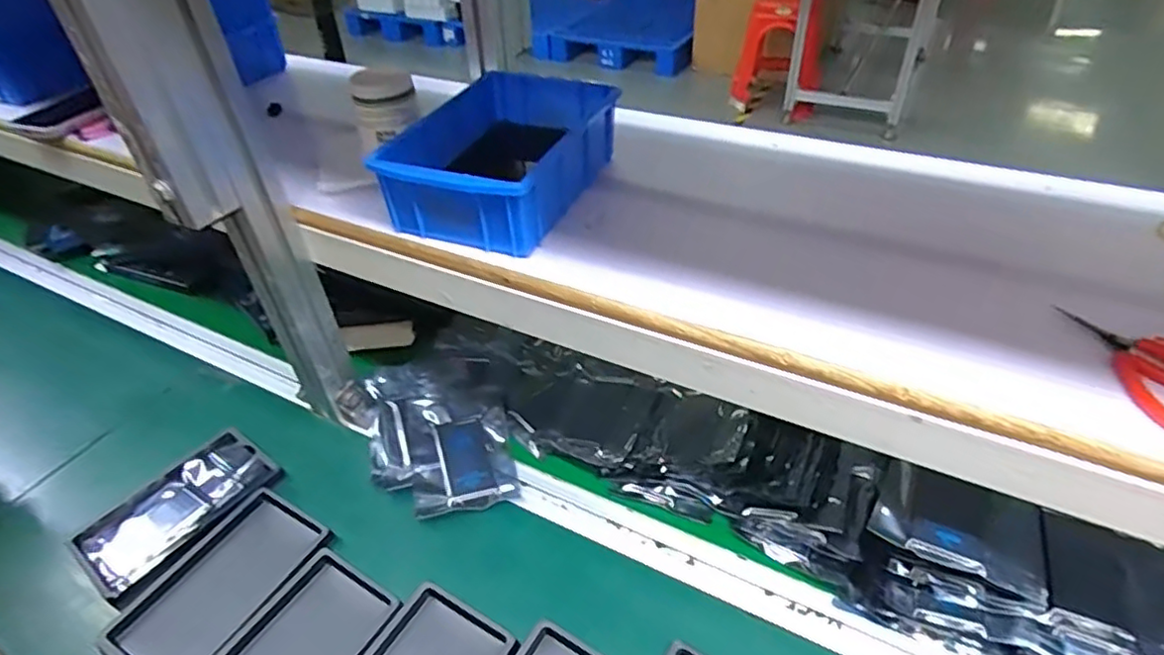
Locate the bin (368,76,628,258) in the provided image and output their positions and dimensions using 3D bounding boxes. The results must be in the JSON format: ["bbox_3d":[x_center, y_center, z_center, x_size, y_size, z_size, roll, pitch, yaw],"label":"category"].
[{"bbox_3d":[-0.062,-0.142,0.537,0.132,0.072,0.197,13,42,19],"label":"bin"}]

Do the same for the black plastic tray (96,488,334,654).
[{"bbox_3d":[-0.293,0.207,0.523,0.095,0.018,0.156,20,45,26],"label":"black plastic tray"}]

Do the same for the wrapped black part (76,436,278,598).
[{"bbox_3d":[-0.364,0.166,0.589,0.084,0.030,0.148,26,48,31],"label":"wrapped black part"}]

